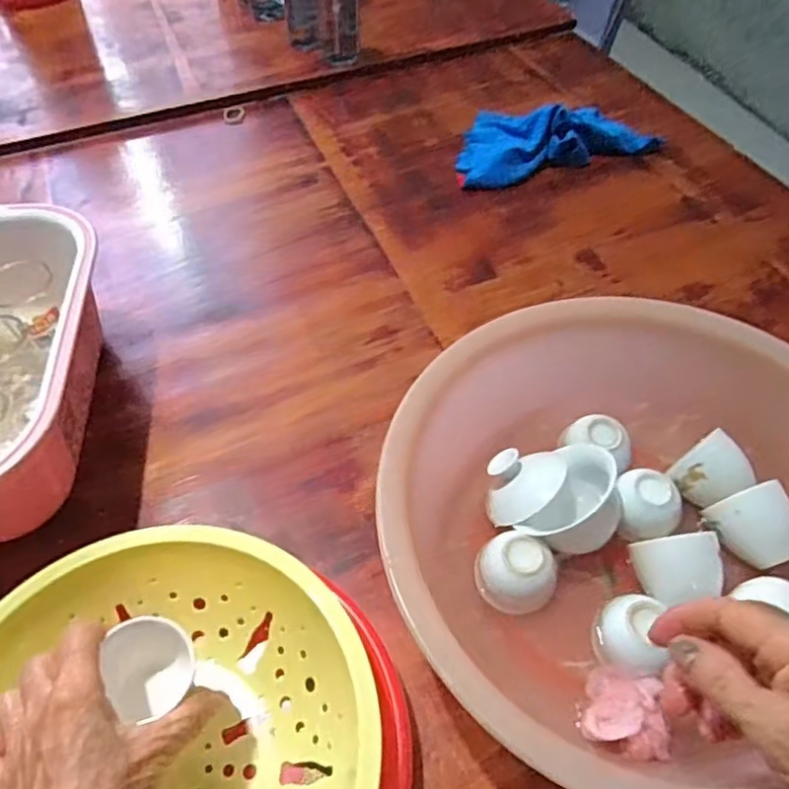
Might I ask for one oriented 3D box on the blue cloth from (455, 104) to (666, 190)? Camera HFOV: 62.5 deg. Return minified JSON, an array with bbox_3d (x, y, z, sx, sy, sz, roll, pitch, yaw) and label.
[{"bbox_3d":[0.191,-0.315,0.778,0.237,0.041,0.122,-6,53,-4],"label":"blue cloth"}]

